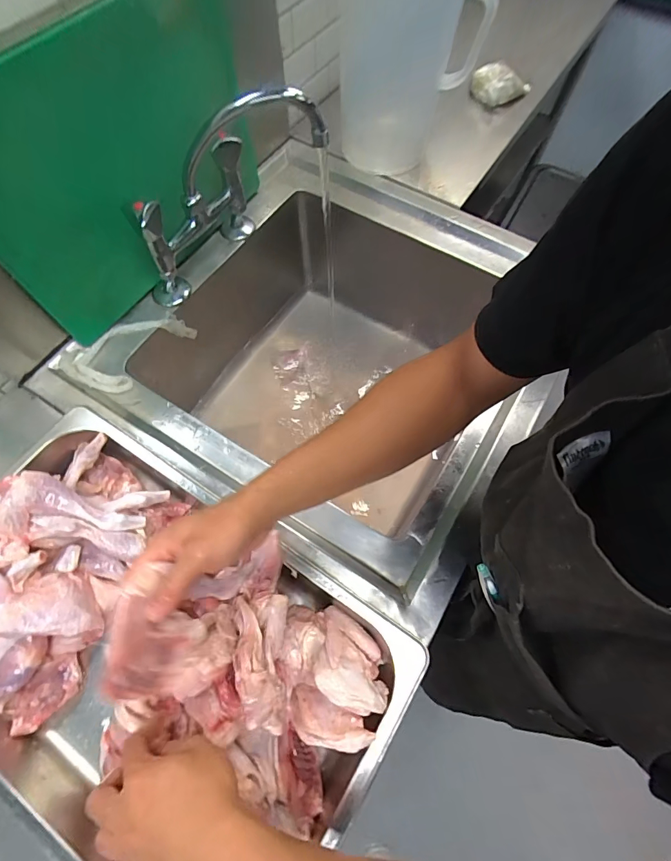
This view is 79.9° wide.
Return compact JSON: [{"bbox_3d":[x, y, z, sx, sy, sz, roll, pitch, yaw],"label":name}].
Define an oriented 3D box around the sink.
[{"bbox_3d":[-0.015,-0.120,0.765,0.654,0.284,0.675,28,68,11],"label":"sink"}]

